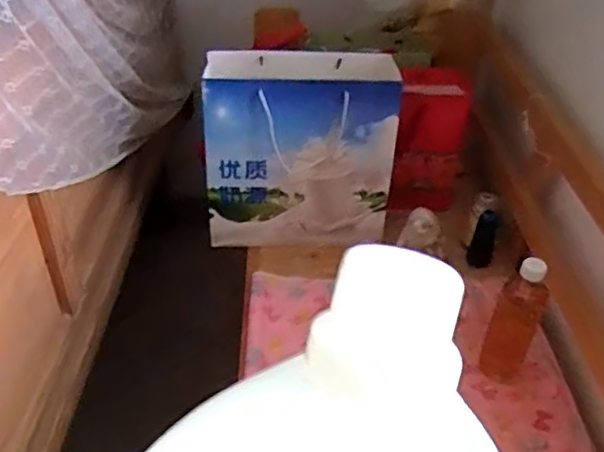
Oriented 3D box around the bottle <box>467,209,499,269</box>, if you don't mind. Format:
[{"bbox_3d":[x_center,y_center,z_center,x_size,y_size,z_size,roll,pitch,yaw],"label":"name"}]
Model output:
[{"bbox_3d":[0.331,0.027,1.170,0.041,0.108,0.034,17,13,20],"label":"bottle"}]

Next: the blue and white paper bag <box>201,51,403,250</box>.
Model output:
[{"bbox_3d":[0.000,-0.144,1.177,0.325,0.304,0.193,4,36,2],"label":"blue and white paper bag"}]

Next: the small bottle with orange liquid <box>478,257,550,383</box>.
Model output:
[{"bbox_3d":[0.307,0.134,0.926,0.065,0.194,0.067,20,39,22],"label":"small bottle with orange liquid"}]

